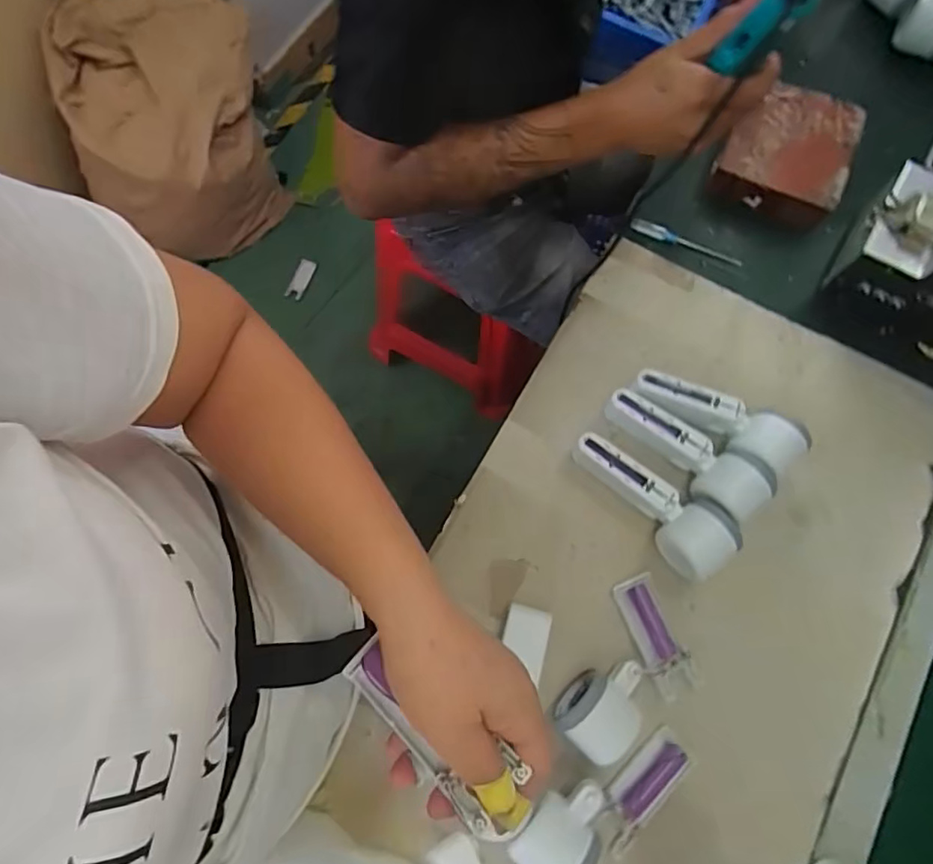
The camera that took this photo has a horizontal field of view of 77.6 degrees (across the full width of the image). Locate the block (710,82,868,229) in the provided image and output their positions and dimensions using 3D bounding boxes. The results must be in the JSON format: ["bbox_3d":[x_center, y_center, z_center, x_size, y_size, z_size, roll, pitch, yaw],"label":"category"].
[{"bbox_3d":[0.360,-0.313,0.656,0.130,0.051,0.145,26,76,5],"label":"block"}]

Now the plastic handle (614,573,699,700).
[{"bbox_3d":[0.170,0.183,0.520,0.040,0.024,0.105,-24,77,-8],"label":"plastic handle"}]

